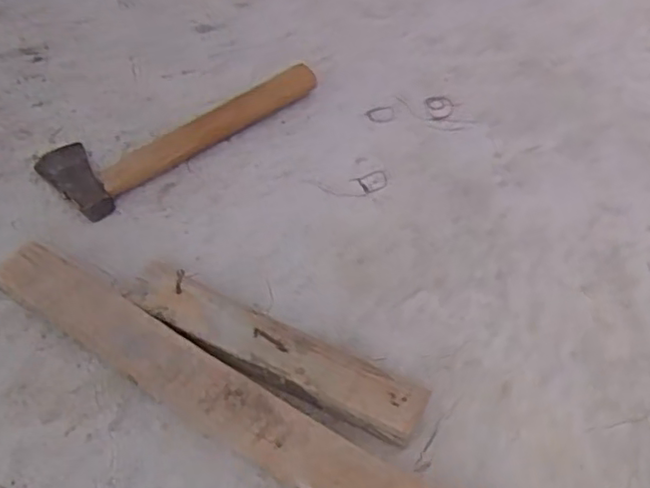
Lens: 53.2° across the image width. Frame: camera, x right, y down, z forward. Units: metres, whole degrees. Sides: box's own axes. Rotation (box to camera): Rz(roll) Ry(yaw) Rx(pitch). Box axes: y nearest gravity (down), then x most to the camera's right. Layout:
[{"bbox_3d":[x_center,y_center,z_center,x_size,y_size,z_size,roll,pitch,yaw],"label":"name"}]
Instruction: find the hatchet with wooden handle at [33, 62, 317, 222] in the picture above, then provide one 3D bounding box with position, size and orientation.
[{"bbox_3d":[-0.171,-0.150,0.783,0.329,0.028,0.117,-37,64,-26],"label":"hatchet with wooden handle"}]

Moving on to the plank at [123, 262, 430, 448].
[{"bbox_3d":[-0.051,0.101,0.614,0.294,0.040,0.063,22,56,12],"label":"plank"}]

